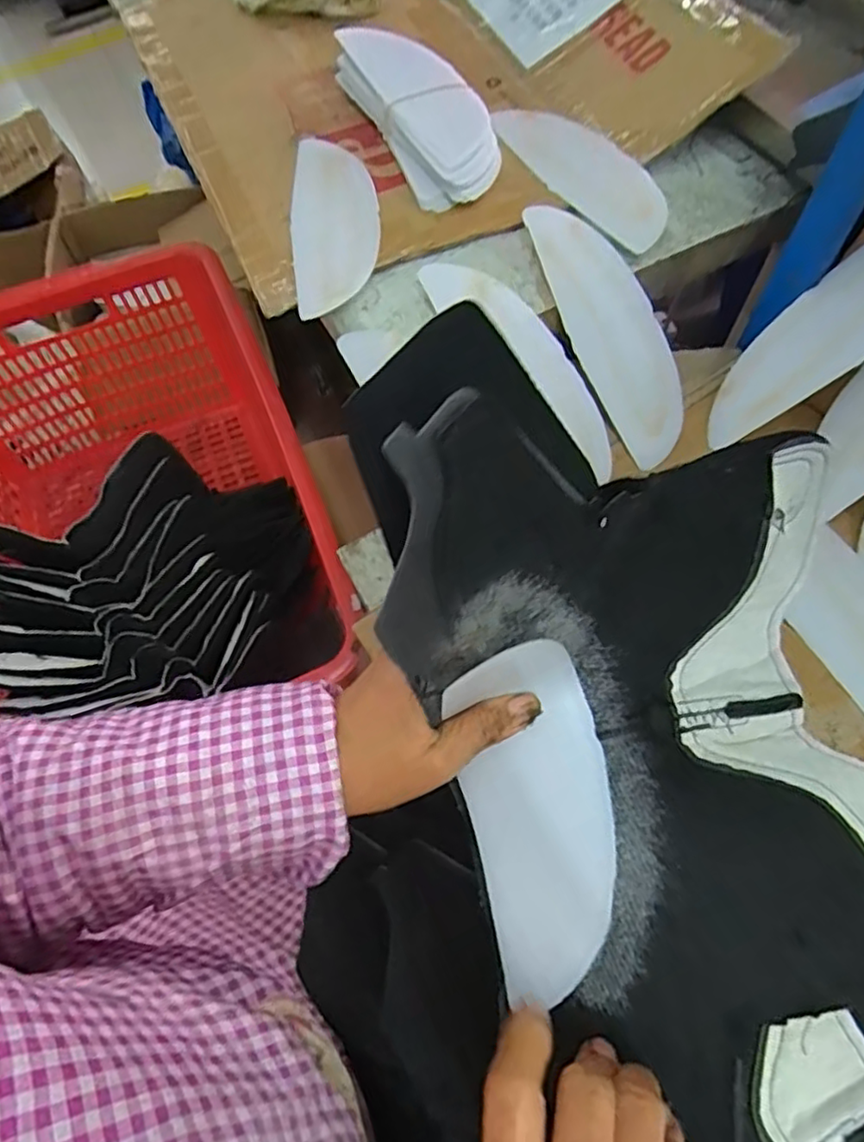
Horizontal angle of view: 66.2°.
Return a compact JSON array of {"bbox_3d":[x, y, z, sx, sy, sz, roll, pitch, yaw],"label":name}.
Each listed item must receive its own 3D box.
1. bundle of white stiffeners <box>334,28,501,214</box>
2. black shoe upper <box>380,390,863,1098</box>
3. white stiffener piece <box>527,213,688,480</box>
[{"bbox_3d":[-0.015,-0.409,0.579,0.077,0.053,0.234,-25,66,-8],"label":"bundle of white stiffeners"},{"bbox_3d":[0.098,0.060,0.249,0.186,0.171,0.216,-17,65,-5],"label":"black shoe upper"},{"bbox_3d":[0.141,-0.188,0.517,0.066,0.008,0.211,-26,91,-3],"label":"white stiffener piece"}]

